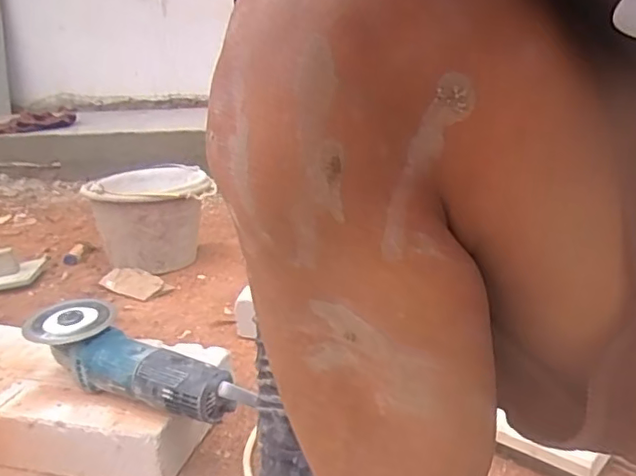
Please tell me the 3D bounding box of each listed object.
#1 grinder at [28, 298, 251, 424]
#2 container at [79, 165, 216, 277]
[{"bbox_3d":[-0.212,0.144,0.665,0.313,0.080,0.096,9,19,34],"label":"grinder"},{"bbox_3d":[-0.393,-0.038,1.390,0.279,0.216,0.227,-11,18,-29],"label":"container"}]

